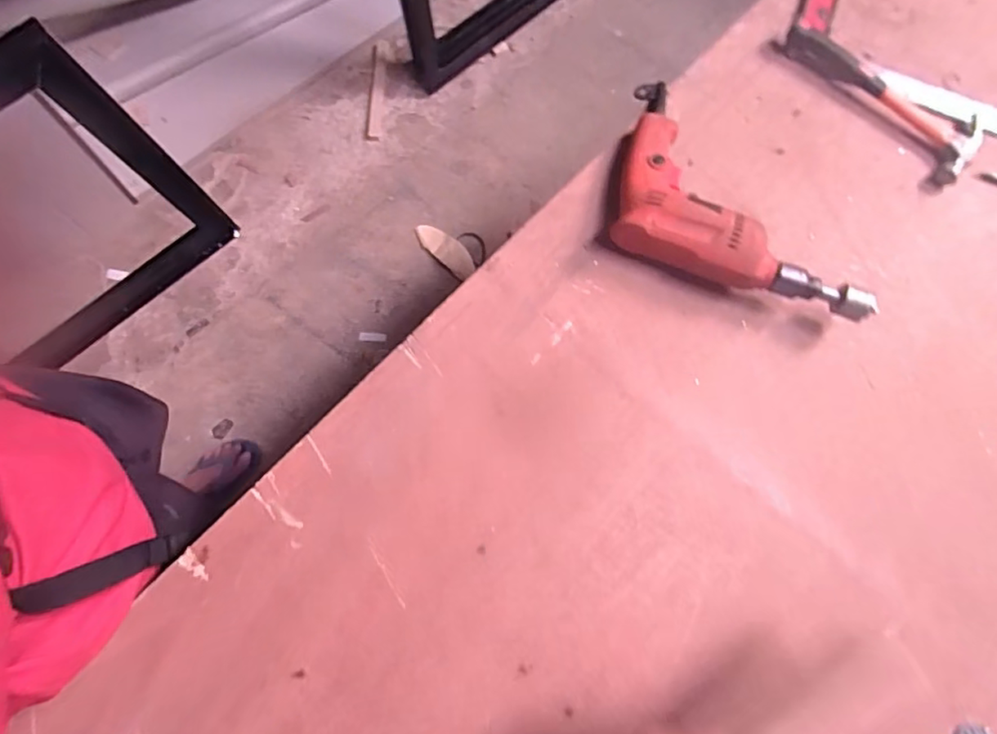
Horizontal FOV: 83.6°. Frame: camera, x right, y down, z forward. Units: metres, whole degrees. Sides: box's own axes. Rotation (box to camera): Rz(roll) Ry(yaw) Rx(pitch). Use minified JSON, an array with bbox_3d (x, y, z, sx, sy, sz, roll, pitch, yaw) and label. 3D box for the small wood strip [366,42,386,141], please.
[{"bbox_3d":[-0.370,-0.838,1.697,0.043,0.012,0.344,2,79,-4],"label":"small wood strip"}]

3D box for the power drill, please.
[{"bbox_3d":[0.270,-0.198,0.609,0.271,0.062,0.254,14,72,3],"label":"power drill"}]

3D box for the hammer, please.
[{"bbox_3d":[0.479,-0.340,0.684,0.101,0.029,0.260,-38,77,-13],"label":"hammer"}]

